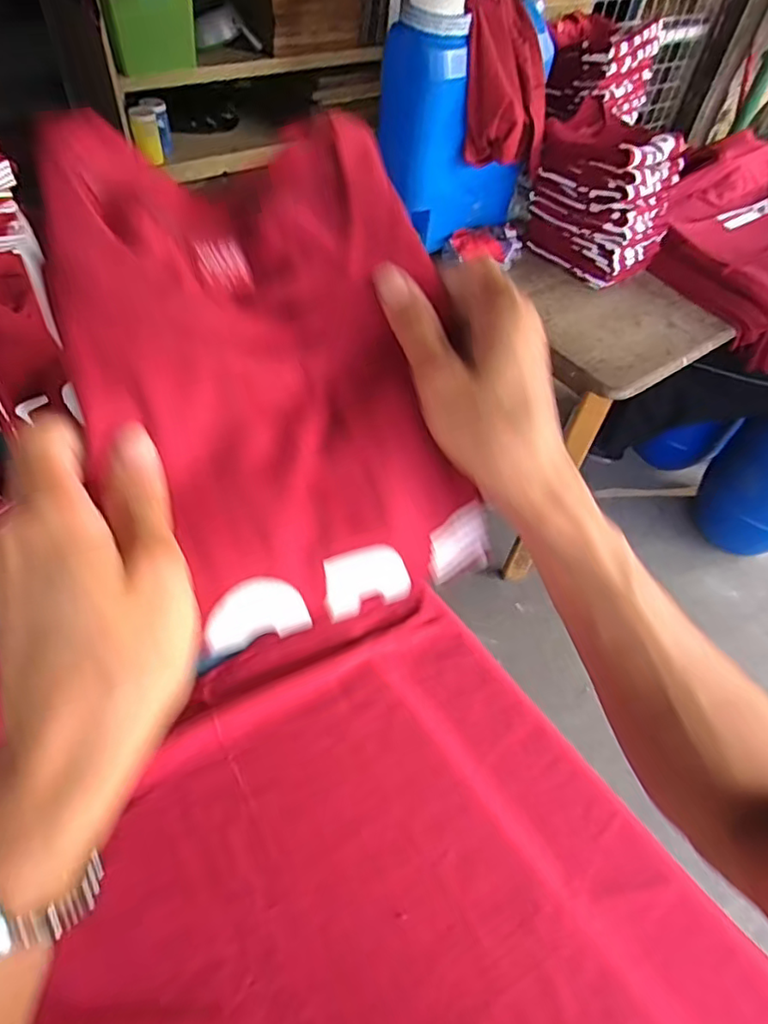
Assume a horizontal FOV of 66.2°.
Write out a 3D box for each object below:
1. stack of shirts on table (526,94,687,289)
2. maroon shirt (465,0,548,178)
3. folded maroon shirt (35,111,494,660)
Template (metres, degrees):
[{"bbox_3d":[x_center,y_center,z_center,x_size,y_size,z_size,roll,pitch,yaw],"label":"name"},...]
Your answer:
[{"bbox_3d":[0.459,-0.667,1.265,0.189,0.274,0.264,-36,64,-29],"label":"stack of shirts on table"},{"bbox_3d":[0.224,-0.788,1.097,0.180,0.240,0.154,19,53,8],"label":"maroon shirt"},{"bbox_3d":[-0.045,-0.062,0.271,0.173,0.039,0.222,-16,88,-28],"label":"folded maroon shirt"}]

